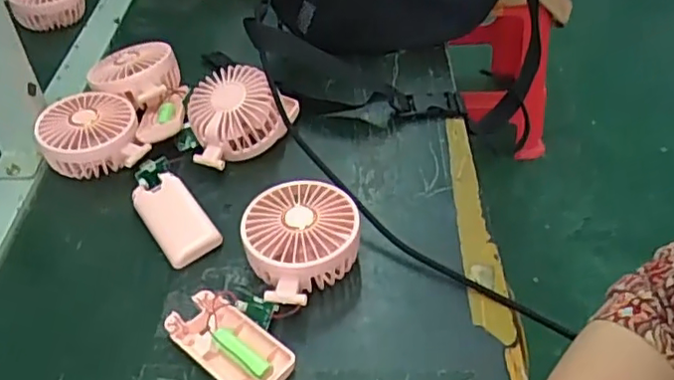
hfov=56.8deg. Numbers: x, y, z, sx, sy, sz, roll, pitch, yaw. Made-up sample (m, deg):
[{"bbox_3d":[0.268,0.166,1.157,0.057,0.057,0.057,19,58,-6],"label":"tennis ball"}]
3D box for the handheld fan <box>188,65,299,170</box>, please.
[{"bbox_3d":[-0.085,-0.069,0.575,0.102,0.060,0.084,-11,44,-9],"label":"handheld fan"}]

